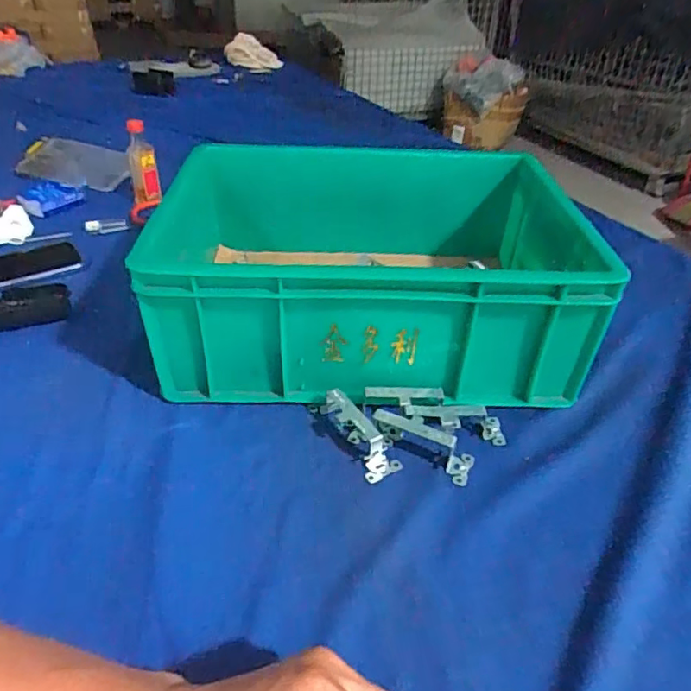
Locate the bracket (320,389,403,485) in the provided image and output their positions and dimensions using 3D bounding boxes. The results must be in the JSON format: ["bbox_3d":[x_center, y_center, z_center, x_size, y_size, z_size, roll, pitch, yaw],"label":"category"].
[{"bbox_3d":[0.010,0.073,0.479,0.033,0.033,0.096,-20,45,-31],"label":"bracket"}]

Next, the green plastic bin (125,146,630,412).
[{"bbox_3d":[0.028,-0.088,0.592,0.398,0.144,0.313,3,37,0],"label":"green plastic bin"}]

